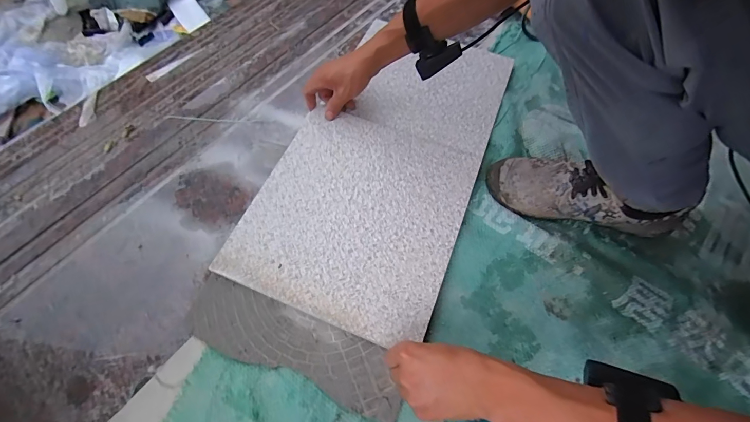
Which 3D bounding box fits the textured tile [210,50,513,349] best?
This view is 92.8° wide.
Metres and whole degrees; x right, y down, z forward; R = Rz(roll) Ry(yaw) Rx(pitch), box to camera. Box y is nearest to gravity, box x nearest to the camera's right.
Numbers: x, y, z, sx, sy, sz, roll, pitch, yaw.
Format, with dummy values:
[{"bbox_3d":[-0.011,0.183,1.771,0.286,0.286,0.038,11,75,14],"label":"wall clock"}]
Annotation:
[{"bbox_3d":[0.013,-0.095,0.598,0.307,0.017,0.559,21,64,8],"label":"textured tile"}]

